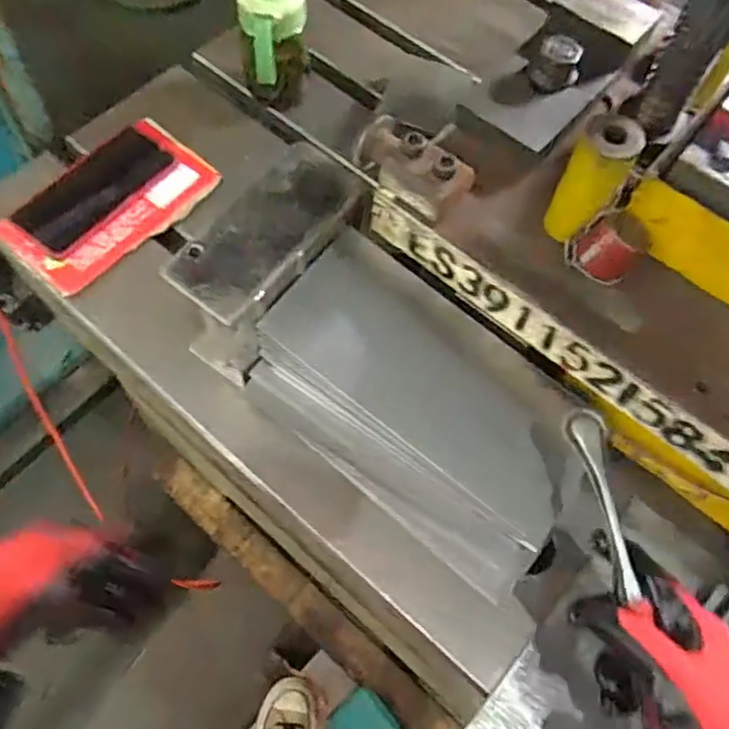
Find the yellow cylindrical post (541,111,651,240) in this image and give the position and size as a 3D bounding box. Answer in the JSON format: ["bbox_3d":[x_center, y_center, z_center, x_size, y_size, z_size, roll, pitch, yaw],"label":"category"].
[{"bbox_3d":[0.161,-0.129,0.468,0.040,0.087,0.037,1,64,-3],"label":"yellow cylindrical post"}]

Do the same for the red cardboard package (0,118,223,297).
[{"bbox_3d":[-0.254,-0.163,0.658,0.119,0.016,0.195,39,71,15],"label":"red cardboard package"}]

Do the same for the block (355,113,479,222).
[{"bbox_3d":[0.037,-0.153,0.505,0.090,0.042,0.044,37,67,14],"label":"block"}]

